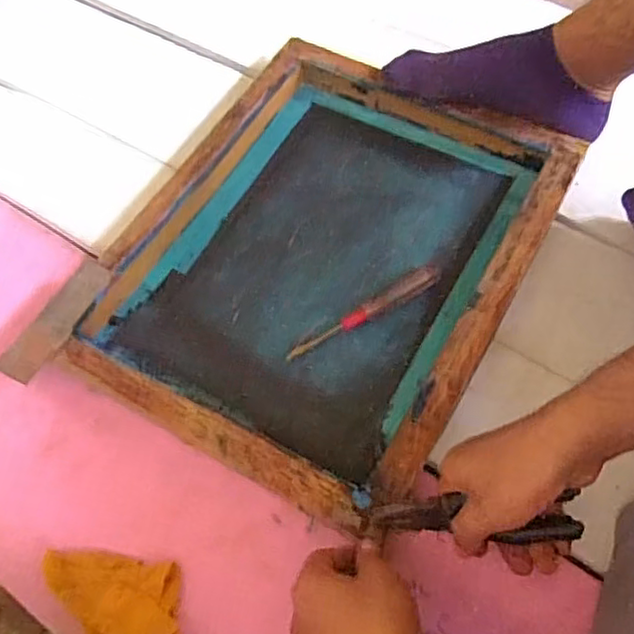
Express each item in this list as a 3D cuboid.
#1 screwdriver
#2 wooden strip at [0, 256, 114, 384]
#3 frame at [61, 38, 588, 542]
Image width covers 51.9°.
[{"bbox_3d":[0.046,-0.003,0.613,0.163,0.017,0.019,-30,66,-13],"label":"screwdriver"},{"bbox_3d":[-0.232,0.001,0.583,0.030,0.018,0.126,28,67,15],"label":"wooden strip"},{"bbox_3d":[0.002,-0.065,0.634,0.353,0.054,0.427,27,67,14],"label":"frame"}]

